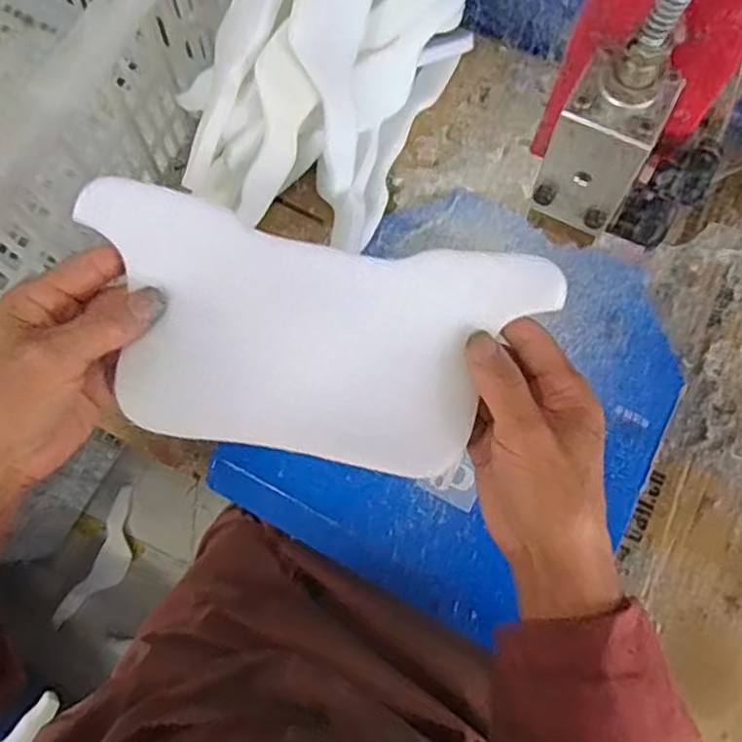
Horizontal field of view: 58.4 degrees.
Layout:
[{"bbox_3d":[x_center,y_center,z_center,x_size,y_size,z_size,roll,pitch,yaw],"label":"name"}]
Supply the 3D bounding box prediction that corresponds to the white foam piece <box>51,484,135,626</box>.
[{"bbox_3d":[-0.438,0.315,1.098,0.069,0.014,0.239,23,75,6],"label":"white foam piece"}]

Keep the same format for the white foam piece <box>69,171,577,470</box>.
[{"bbox_3d":[-0.031,-0.018,0.345,0.237,0.037,0.119,9,74,2],"label":"white foam piece"}]

